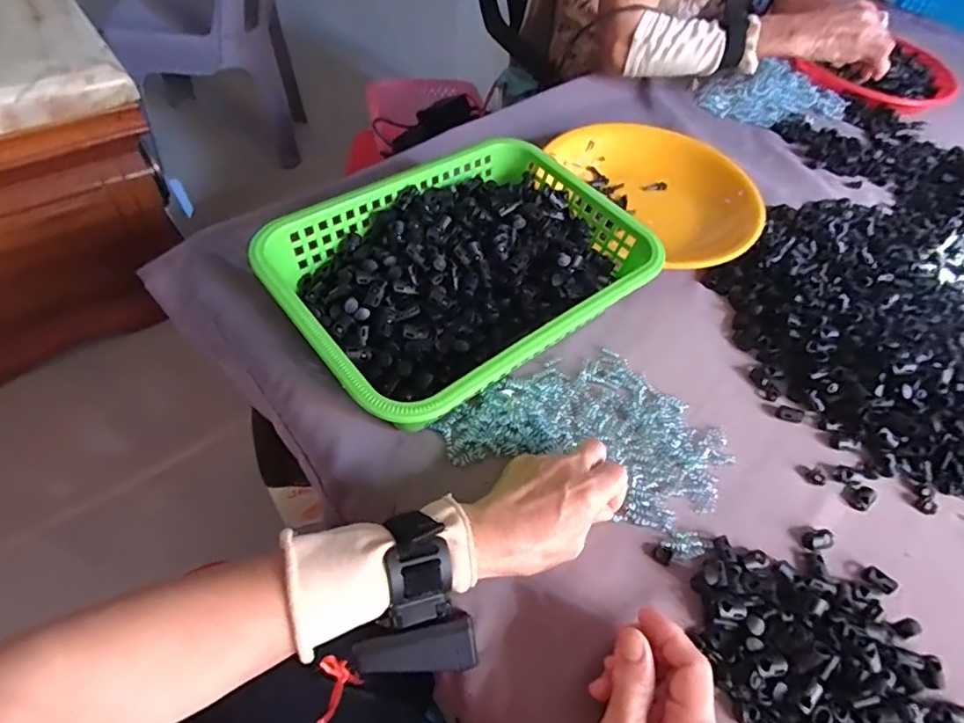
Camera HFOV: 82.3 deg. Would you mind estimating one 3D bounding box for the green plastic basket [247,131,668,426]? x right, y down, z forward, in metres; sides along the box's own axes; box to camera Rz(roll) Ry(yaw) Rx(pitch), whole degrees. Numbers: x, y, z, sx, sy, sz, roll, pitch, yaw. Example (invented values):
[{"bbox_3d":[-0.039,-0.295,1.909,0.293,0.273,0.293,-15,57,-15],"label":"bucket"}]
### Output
[{"bbox_3d":[-0.013,-0.071,0.482,0.303,0.082,0.220,-32,63,-26],"label":"green plastic basket"}]

